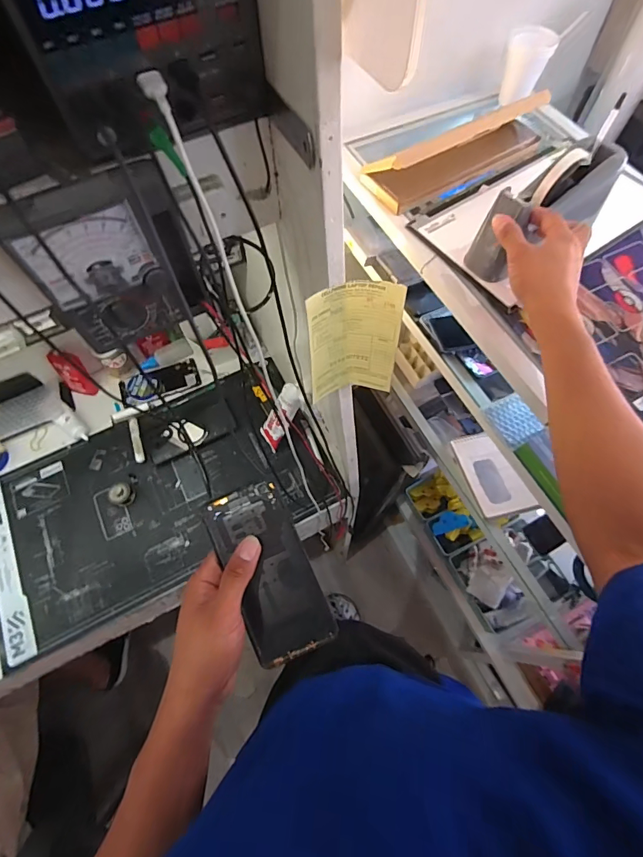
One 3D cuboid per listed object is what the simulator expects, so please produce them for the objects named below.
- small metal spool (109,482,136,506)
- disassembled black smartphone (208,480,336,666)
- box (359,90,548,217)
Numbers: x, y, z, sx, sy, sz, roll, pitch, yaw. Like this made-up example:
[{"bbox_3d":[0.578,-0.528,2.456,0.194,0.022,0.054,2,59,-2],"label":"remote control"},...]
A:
[{"bbox_3d":[-0.349,0.116,0.733,0.034,0.031,0.037,0,65,1],"label":"small metal spool"},{"bbox_3d":[-0.046,0.127,0.373,0.072,0.008,0.149,-24,83,2],"label":"disassembled black smartphone"},{"bbox_3d":[0.210,-0.426,0.639,0.294,0.075,0.084,-29,68,-12],"label":"box"}]

